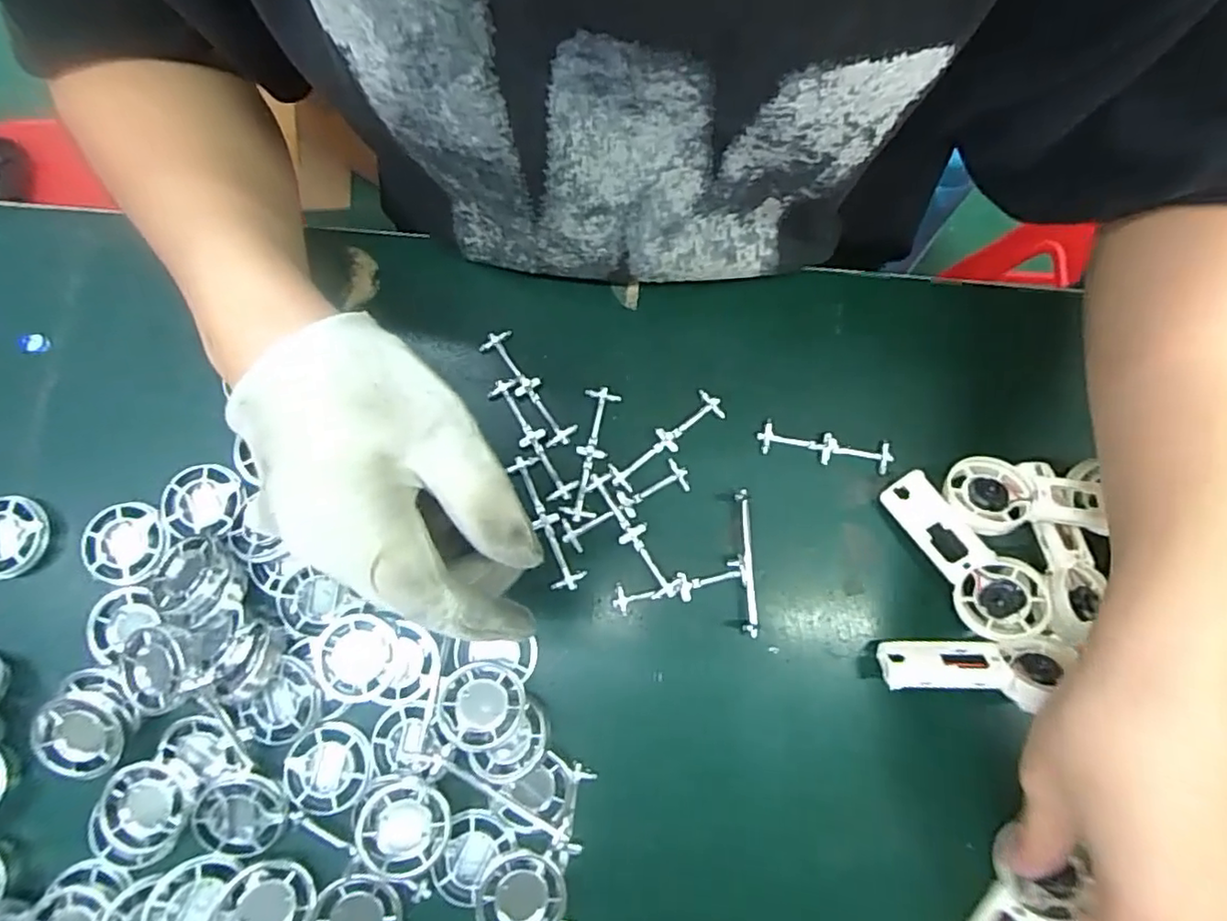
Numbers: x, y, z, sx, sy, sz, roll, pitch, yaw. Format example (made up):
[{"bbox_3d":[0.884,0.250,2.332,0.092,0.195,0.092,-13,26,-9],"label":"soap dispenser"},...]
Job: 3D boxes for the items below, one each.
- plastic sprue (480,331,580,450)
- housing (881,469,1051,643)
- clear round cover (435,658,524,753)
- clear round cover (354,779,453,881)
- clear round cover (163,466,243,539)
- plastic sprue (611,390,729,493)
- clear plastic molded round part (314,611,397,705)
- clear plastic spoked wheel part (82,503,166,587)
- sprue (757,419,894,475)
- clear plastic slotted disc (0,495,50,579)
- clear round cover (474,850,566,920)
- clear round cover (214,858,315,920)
[{"bbox_3d":[-0.046,-0.039,0.328,0.018,0.004,0.071,-35,83,-7],"label":"plastic sprue"},{"bbox_3d":[0.173,0.046,0.308,0.033,0.024,0.091,-37,84,-7],"label":"housing"},{"bbox_3d":[-0.061,0.111,0.283,0.039,0.008,0.036,1,82,-7],"label":"clear round cover"},{"bbox_3d":[-0.091,0.160,0.269,0.036,0.005,0.037,5,73,-15],"label":"clear round cover"},{"bbox_3d":[-0.206,0.020,0.307,0.037,0.005,0.036,0,81,-2],"label":"clear round cover"},{"bbox_3d":[0.028,-0.011,0.325,0.071,0.004,0.017,-38,84,-7],"label":"plastic sprue"},{"bbox_3d":[-0.120,0.092,0.290,0.035,0.009,0.038,0,81,-2],"label":"clear plastic molded round part"},{"bbox_3d":[-0.240,0.041,0.304,0.037,0.008,0.039,0,81,-2],"label":"clear plastic spoked wheel part"},{"bbox_3d":[0.113,-0.007,0.328,0.071,0.004,0.017,11,80,0],"label":"sprue"},{"bbox_3d":[-0.301,0.038,0.305,0.040,0.005,0.039,0,81,-2],"label":"clear plastic slotted disc"},{"bbox_3d":[-0.041,0.195,0.274,0.037,0.008,0.036,0,81,-2],"label":"clear round cover"},{"bbox_3d":[-0.153,0.198,0.270,0.037,0.006,0.037,0,81,-2],"label":"clear round cover"}]

